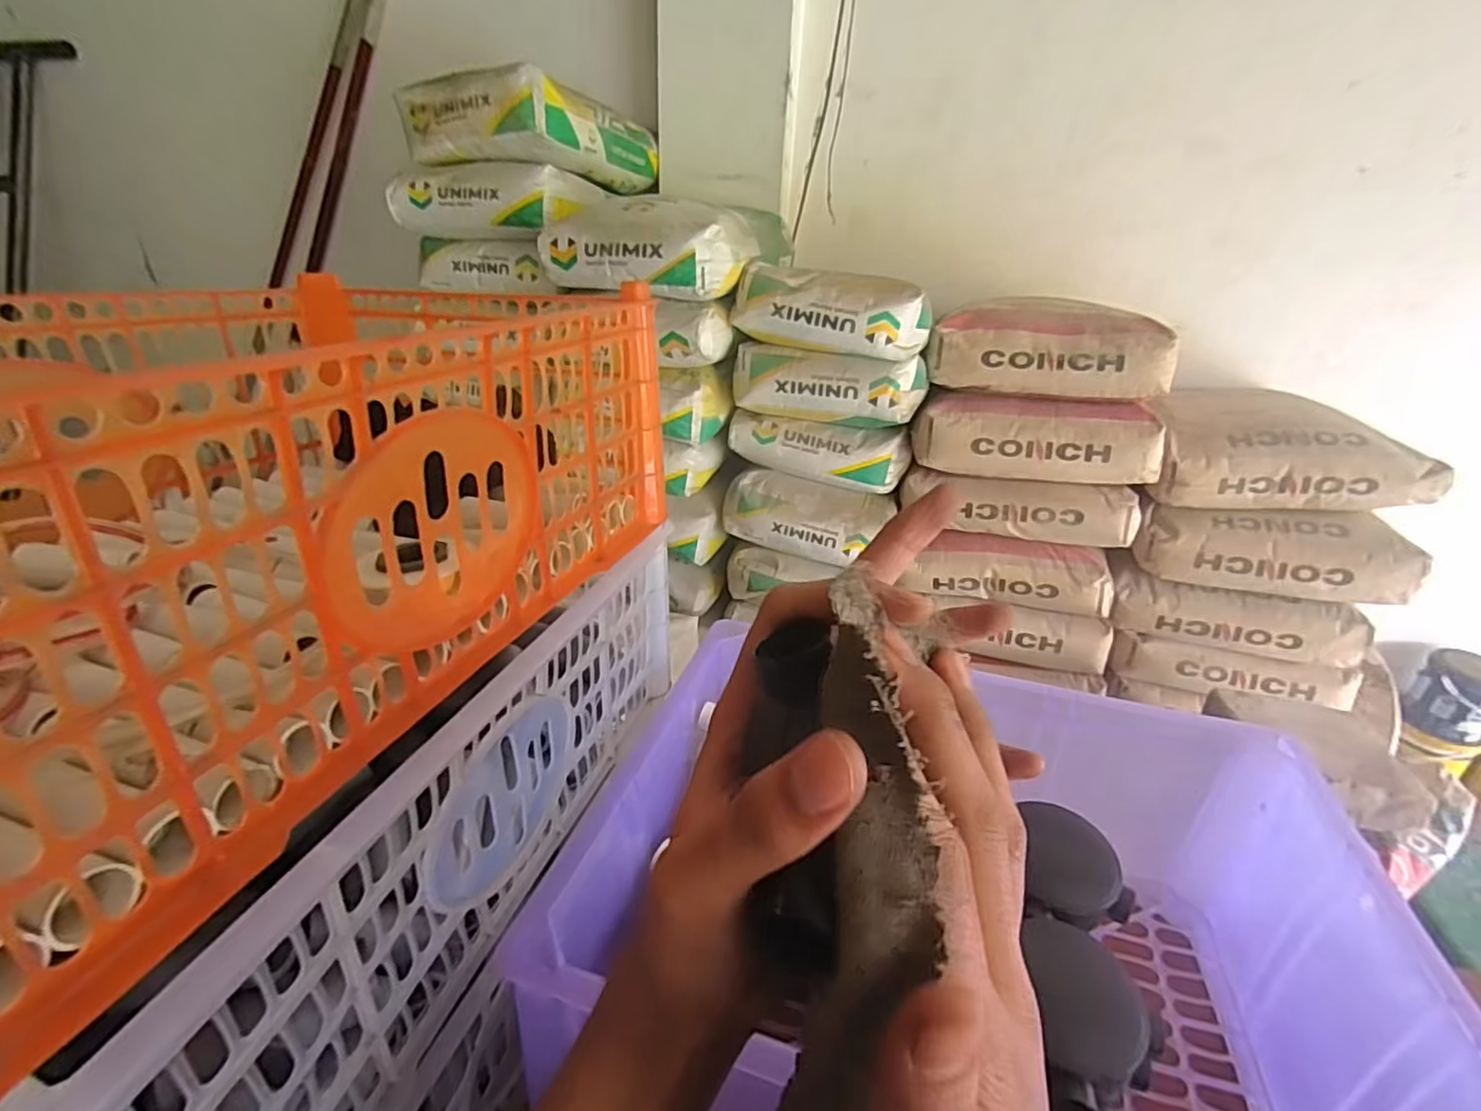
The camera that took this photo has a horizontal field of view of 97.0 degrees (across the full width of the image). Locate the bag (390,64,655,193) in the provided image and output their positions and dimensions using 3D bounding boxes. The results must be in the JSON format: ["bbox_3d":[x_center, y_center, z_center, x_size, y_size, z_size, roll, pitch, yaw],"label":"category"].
[{"bbox_3d":[-0.432,-0.910,1.432,0.342,0.153,0.464,11,27,15],"label":"bag"}]

